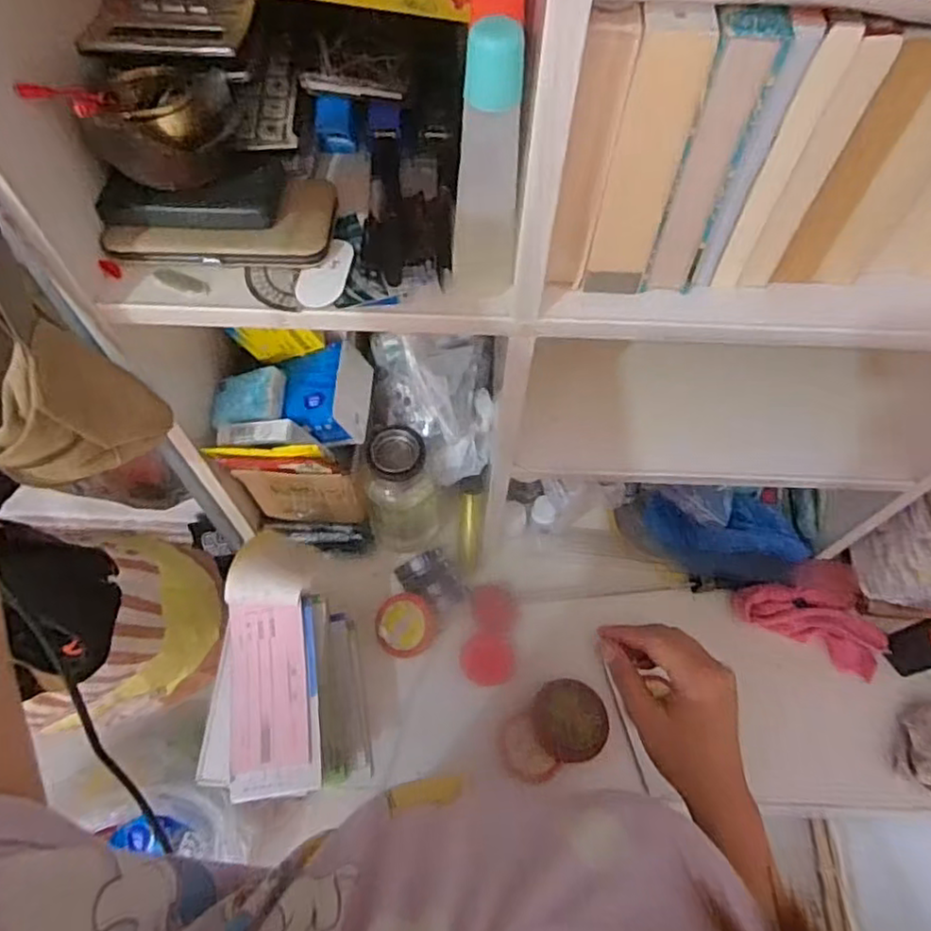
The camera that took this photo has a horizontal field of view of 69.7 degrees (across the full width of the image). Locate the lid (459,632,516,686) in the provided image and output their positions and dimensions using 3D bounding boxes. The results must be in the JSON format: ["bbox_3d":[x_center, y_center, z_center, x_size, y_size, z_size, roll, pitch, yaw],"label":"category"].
[{"bbox_3d":[0.027,0.234,0.805,0.063,0.010,0.059,0,63,-1],"label":"lid"}]

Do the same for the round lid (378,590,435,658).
[{"bbox_3d":[-0.071,0.192,0.807,0.069,0.012,0.072,0,63,-1],"label":"round lid"}]

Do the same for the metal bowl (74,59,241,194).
[{"bbox_3d":[-0.197,-0.223,0.450,0.084,0.064,0.081,0,63,-1],"label":"metal bowl"}]

